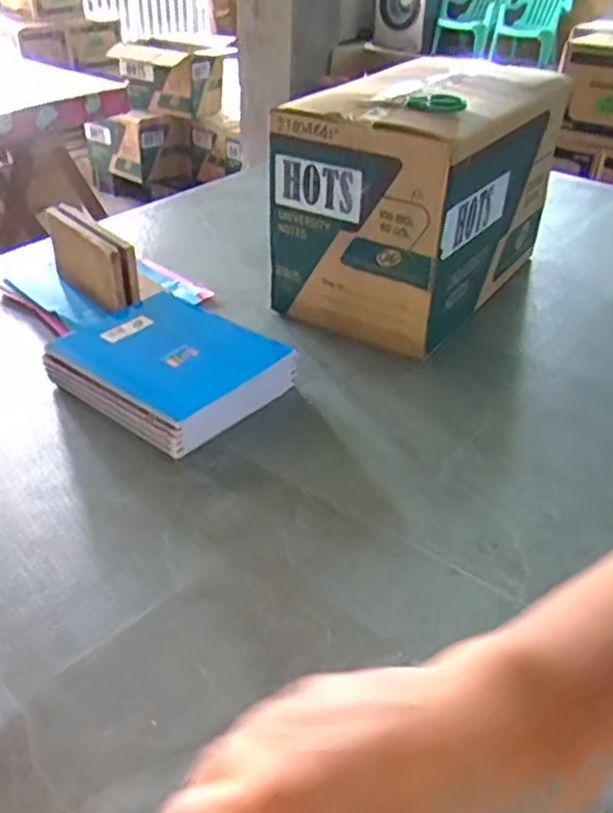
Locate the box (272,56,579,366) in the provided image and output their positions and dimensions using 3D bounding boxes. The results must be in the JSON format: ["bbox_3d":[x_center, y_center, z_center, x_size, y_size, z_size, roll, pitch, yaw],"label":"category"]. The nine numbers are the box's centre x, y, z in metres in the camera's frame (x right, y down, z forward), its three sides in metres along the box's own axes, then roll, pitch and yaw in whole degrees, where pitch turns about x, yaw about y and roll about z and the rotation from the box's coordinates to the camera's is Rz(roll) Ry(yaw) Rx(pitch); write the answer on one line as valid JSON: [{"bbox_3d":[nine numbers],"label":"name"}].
[{"bbox_3d":[0.186,-0.317,1.091,0.276,0.316,0.433,24,41,30],"label":"box"}]

